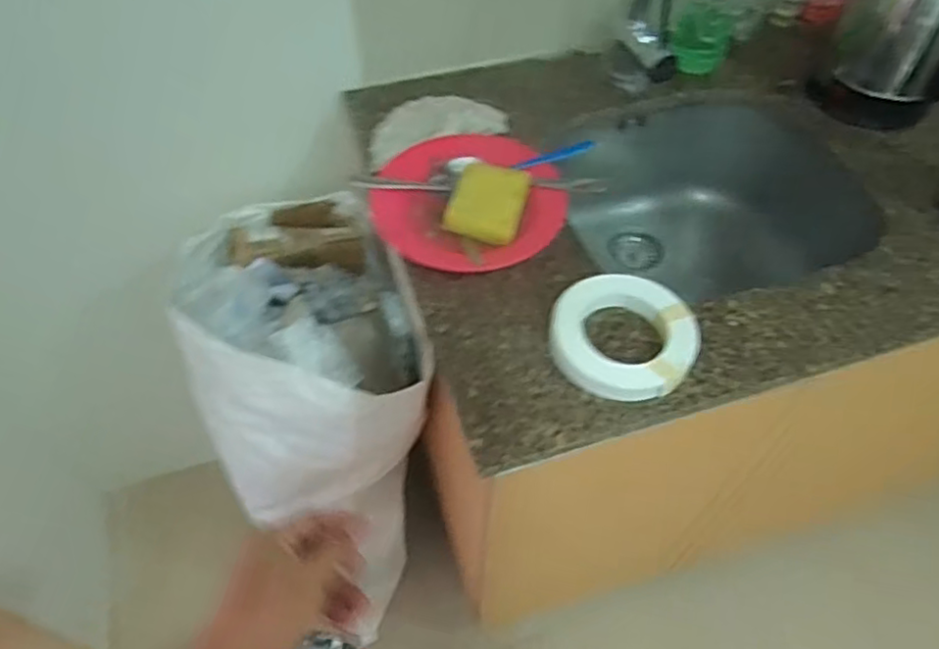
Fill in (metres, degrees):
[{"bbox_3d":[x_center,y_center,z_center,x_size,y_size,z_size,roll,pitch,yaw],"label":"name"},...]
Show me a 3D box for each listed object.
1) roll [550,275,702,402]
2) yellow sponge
[{"bbox_3d":[0.155,0.010,0.667,0.141,0.033,0.137,1,55,-1],"label":"roll"},{"bbox_3d":[0.022,-0.139,0.748,0.082,0.020,0.102,12,55,7],"label":"yellow sponge"}]

